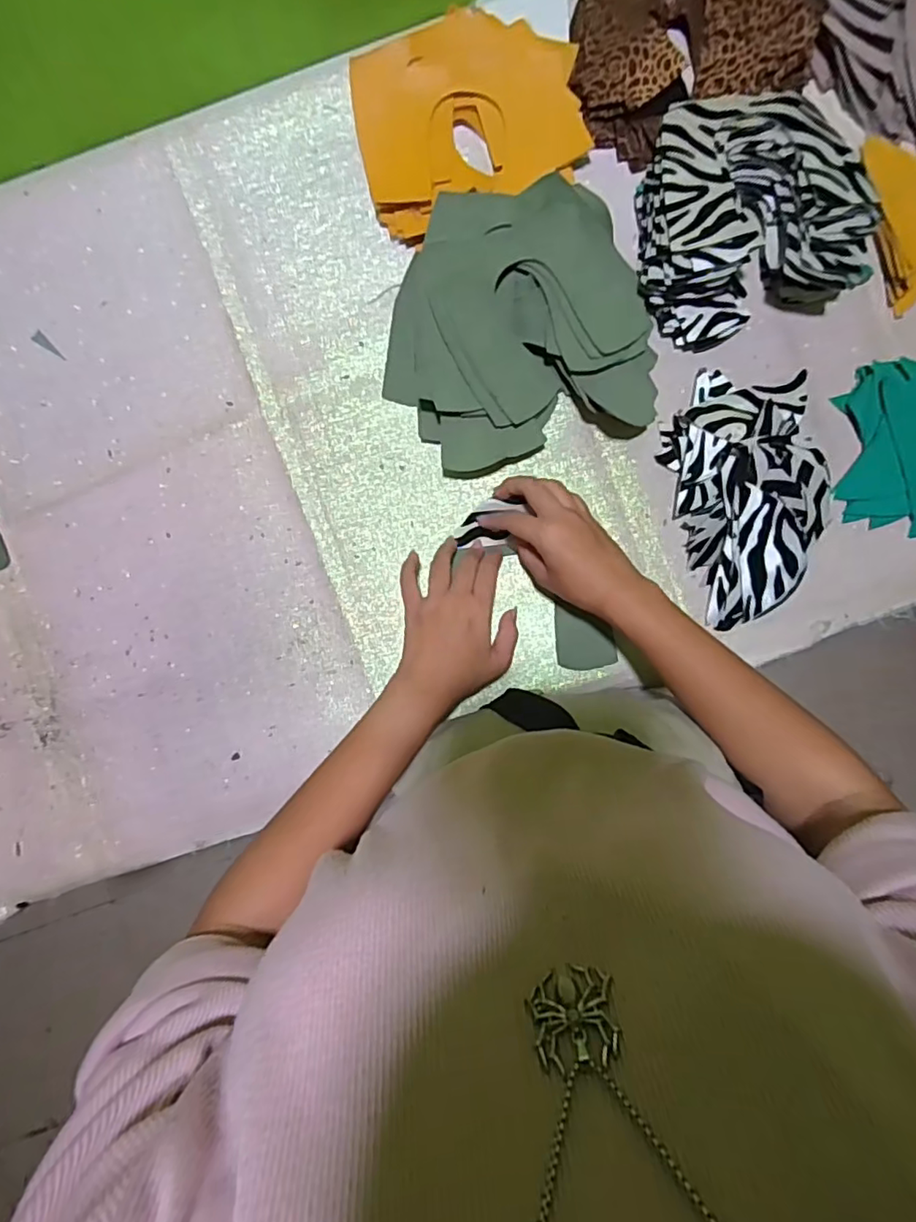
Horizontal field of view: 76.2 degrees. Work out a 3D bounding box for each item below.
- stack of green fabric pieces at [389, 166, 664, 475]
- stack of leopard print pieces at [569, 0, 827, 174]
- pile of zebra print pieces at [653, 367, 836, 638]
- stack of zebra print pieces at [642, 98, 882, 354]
[{"bbox_3d":[0.048,-0.233,0.482,0.211,0.056,0.194,-16,88,1],"label":"stack of green fabric pieces"},{"bbox_3d":[0.185,-0.490,0.491,0.191,0.036,0.165,-26,88,1],"label":"stack of leopard print pieces"},{"bbox_3d":[0.241,-0.095,0.477,0.115,0.048,0.205,-6,89,2],"label":"pile of zebra print pieces"},{"bbox_3d":[0.235,-0.326,0.474,0.185,0.058,0.175,-17,88,1],"label":"stack of zebra print pieces"}]

